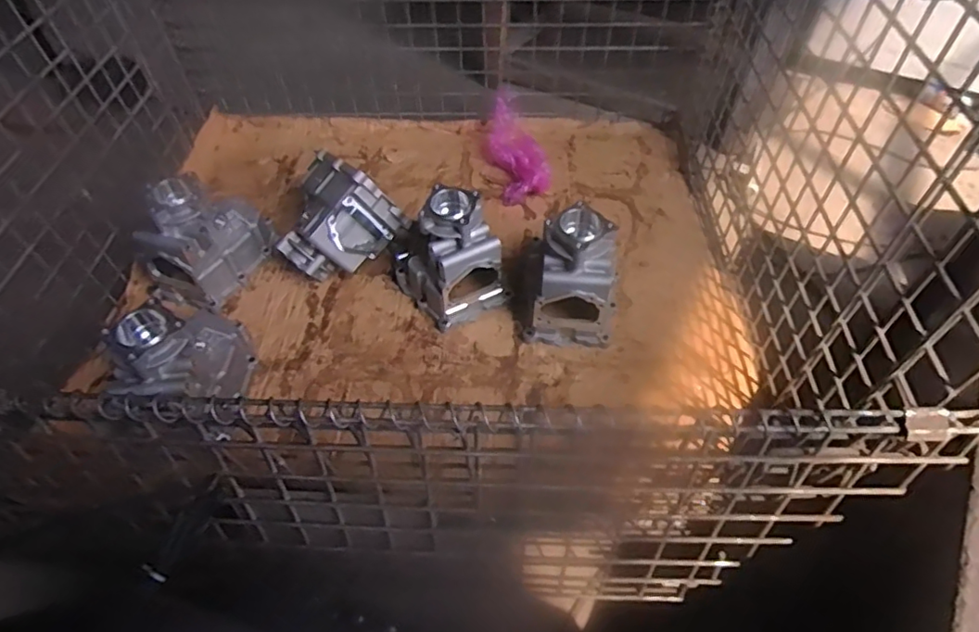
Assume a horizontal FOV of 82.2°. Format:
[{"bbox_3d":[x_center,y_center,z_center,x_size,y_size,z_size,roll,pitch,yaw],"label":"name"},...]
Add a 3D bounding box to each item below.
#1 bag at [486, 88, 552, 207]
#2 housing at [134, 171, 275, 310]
[{"bbox_3d":[0.057,-0.382,1.269,0.106,0.097,0.298,-9,52,-7],"label":"bag"},{"bbox_3d":[-0.529,-0.157,1.049,0.131,0.198,0.231,21,55,16],"label":"housing"}]

